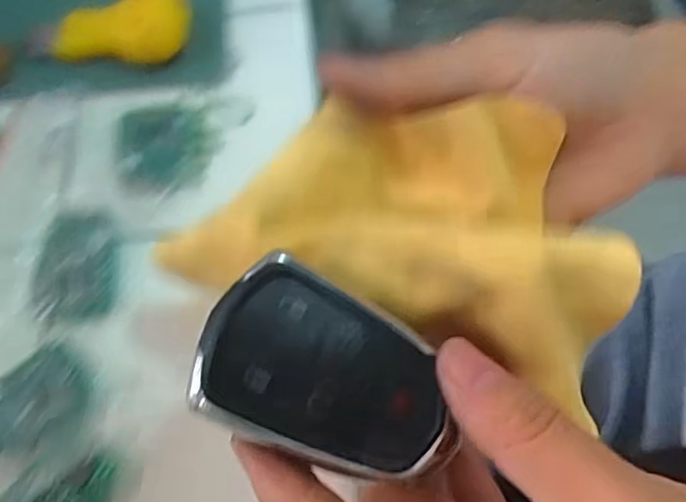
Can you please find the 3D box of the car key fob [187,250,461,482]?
[{"bbox_3d":[-0.005,0.031,0.145,0.059,0.015,0.041,31,70,-1],"label":"car key fob"}]

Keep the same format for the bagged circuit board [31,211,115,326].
[{"bbox_3d":[-0.100,0.005,0.222,0.029,0.004,0.044,-7,62,-4],"label":"bagged circuit board"}]

